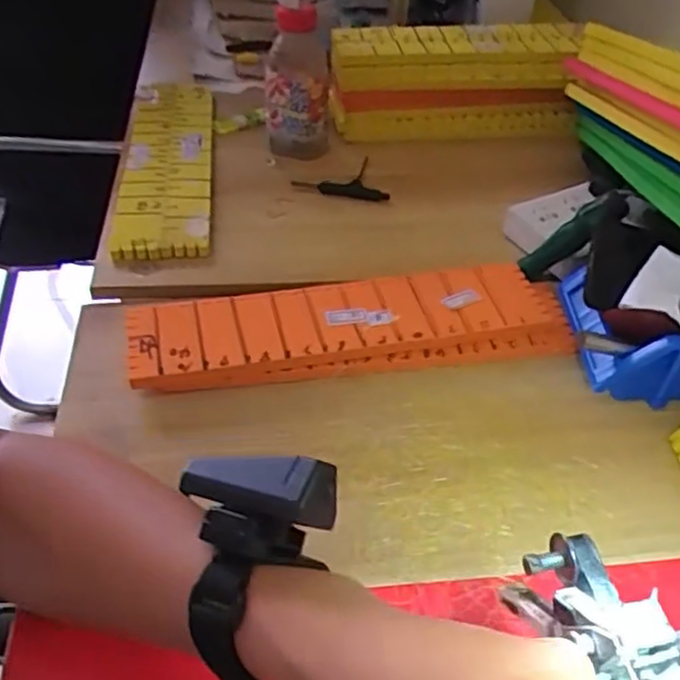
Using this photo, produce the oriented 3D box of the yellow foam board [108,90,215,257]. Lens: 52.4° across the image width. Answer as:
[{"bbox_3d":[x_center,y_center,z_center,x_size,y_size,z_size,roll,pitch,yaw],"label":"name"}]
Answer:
[{"bbox_3d":[-0.193,-0.209,0.781,0.094,0.015,0.380,-1,40,-10],"label":"yellow foam board"}]

